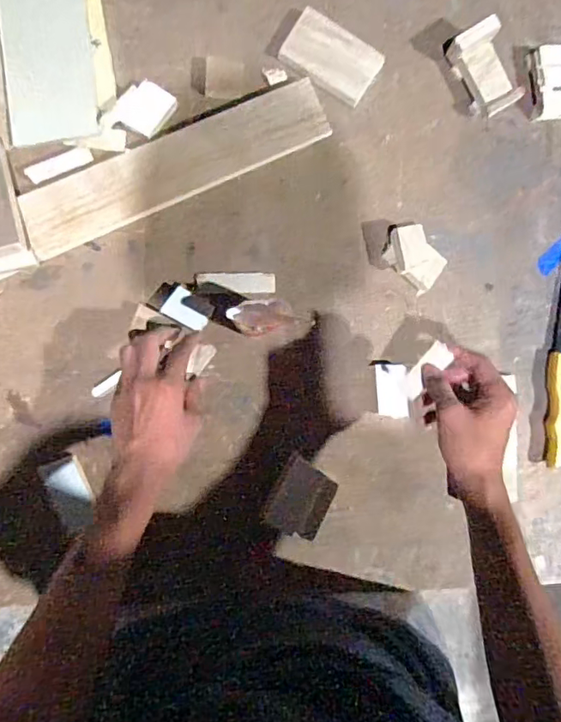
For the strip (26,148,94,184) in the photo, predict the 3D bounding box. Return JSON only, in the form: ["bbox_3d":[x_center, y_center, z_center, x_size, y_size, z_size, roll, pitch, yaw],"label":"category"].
[{"bbox_3d":[-0.248,-0.220,0.602,0.072,0.004,0.020,-26,91,-8],"label":"strip"}]

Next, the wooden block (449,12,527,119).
[{"bbox_3d":[0.248,-0.353,0.654,0.057,0.044,0.105,-27,91,-8],"label":"wooden block"}]

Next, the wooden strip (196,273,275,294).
[{"bbox_3d":[-0.051,-0.090,0.620,0.089,0.005,0.025,-2,88,-7],"label":"wooden strip"}]

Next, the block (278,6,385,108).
[{"bbox_3d":[0.061,-0.362,0.647,0.111,0.018,0.075,32,84,-5],"label":"block"}]

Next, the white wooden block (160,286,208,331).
[{"bbox_3d":[-0.103,-0.058,0.605,0.050,0.010,0.035,28,85,-5],"label":"white wooden block"}]

